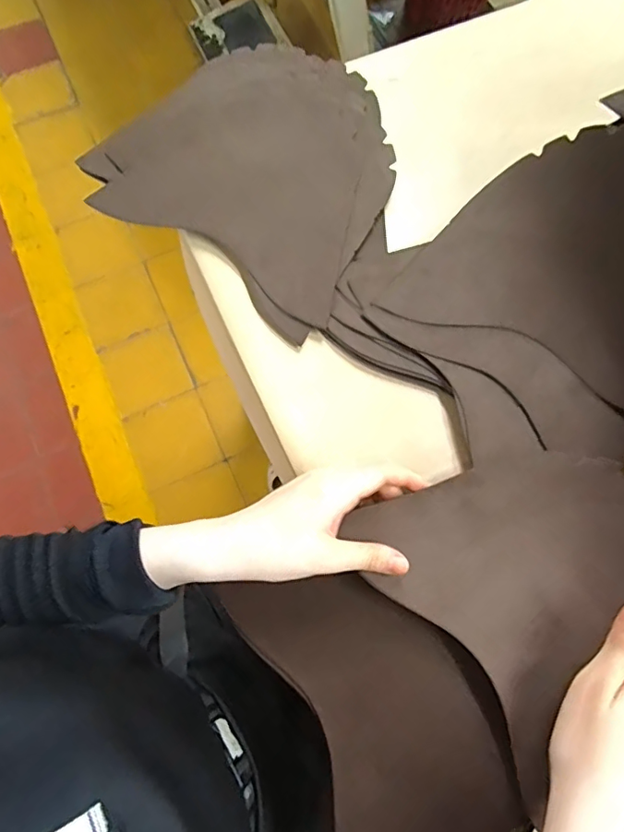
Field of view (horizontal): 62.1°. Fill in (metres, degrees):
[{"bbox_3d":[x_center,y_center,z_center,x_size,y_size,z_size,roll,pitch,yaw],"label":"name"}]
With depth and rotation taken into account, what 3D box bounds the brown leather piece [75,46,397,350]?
[{"bbox_3d":[-0.048,-0.253,0.523,0.281,0.026,0.266,34,76,10],"label":"brown leather piece"}]

